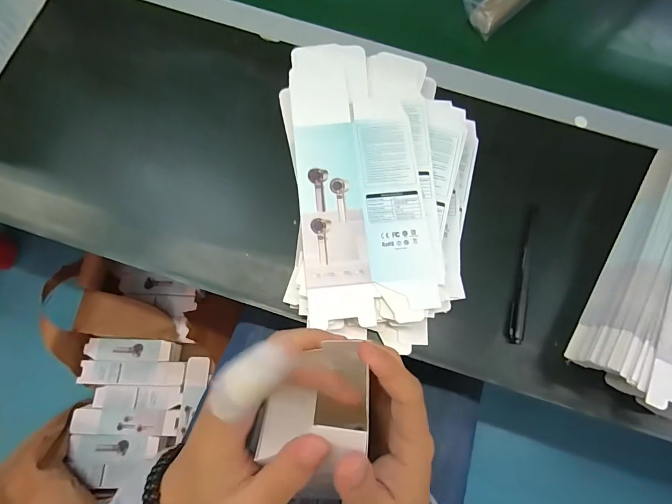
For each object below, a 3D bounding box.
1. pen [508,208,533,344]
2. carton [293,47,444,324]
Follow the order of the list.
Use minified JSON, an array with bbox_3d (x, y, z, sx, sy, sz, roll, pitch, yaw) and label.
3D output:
[{"bbox_3d":[0.188,0.023,0.364,0.011,0.011,0.138,15,73,2],"label":"pen"},{"bbox_3d":[0.024,-0.079,0.347,0.136,0.010,0.293,0,73,-2],"label":"carton"}]

